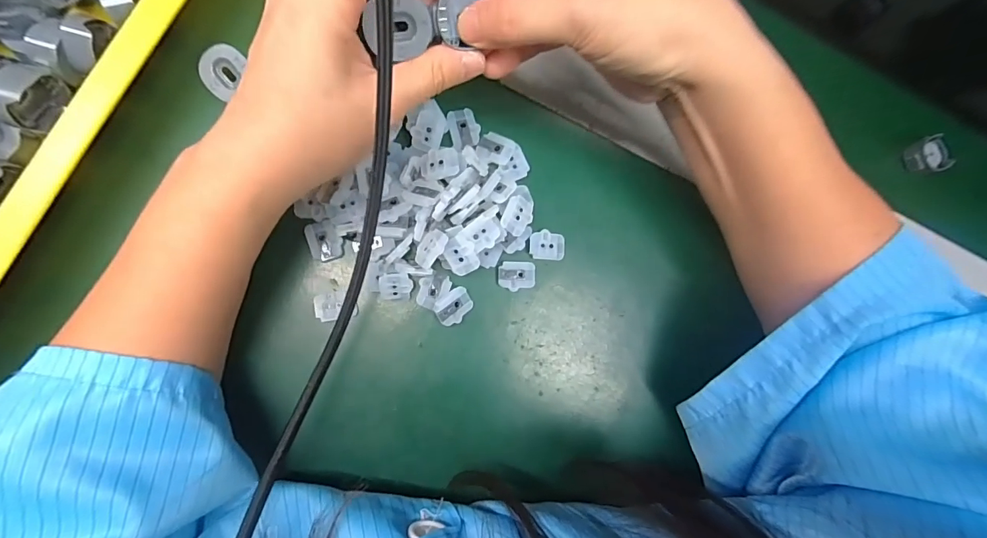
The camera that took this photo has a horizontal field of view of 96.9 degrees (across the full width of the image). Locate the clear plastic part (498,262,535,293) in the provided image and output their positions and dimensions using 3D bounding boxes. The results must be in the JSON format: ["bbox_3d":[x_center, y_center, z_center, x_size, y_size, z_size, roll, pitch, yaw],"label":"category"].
[{"bbox_3d":[0.014,0.004,0.253,0.022,0.004,0.017,1,86,-8],"label":"clear plastic part"}]

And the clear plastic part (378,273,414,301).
[{"bbox_3d":[-0.053,0.009,0.237,0.018,0.005,0.016,-3,117,-17],"label":"clear plastic part"}]

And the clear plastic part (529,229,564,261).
[{"bbox_3d":[0.032,-0.014,0.257,0.022,0.004,0.017,4,86,-8],"label":"clear plastic part"}]

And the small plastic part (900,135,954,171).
[{"bbox_3d":[0.306,-0.080,0.309,0.025,0.014,0.025,-12,88,-9],"label":"small plastic part"}]

